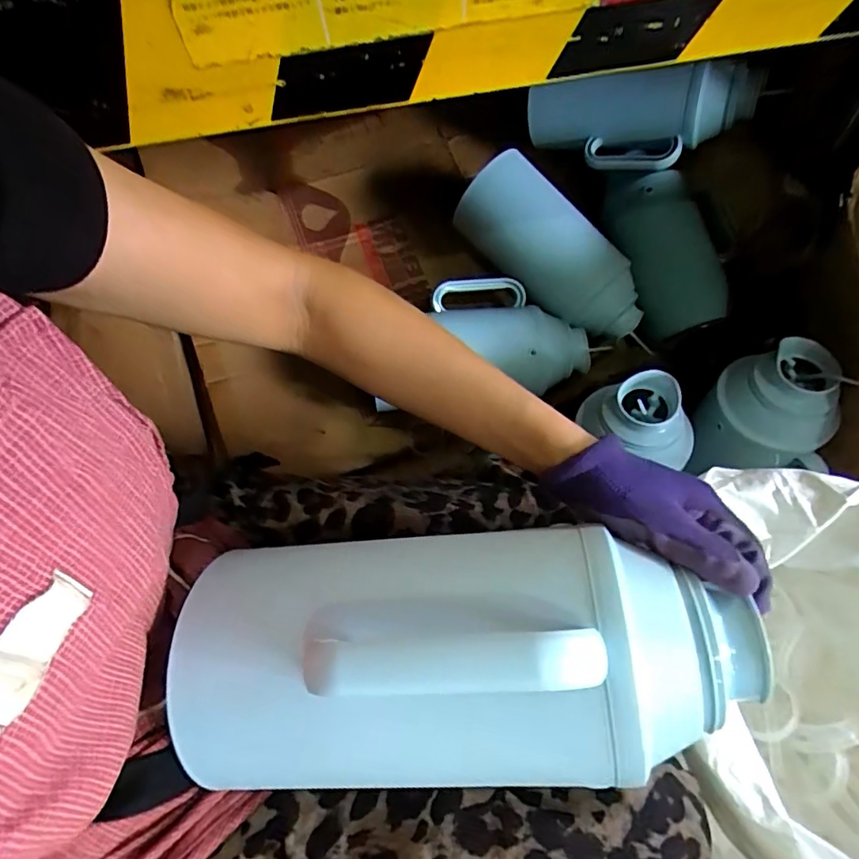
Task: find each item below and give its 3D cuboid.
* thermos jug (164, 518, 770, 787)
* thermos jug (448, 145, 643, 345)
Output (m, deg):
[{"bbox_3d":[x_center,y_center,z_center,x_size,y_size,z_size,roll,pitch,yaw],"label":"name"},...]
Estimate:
[{"bbox_3d":[0.016,0.131,0.325,0.344,0.148,0.151,-10,55,9],"label":"thermos jug"},{"bbox_3d":[0.188,-0.273,0.867,0.351,0.147,0.129,41,64,-3],"label":"thermos jug"}]

